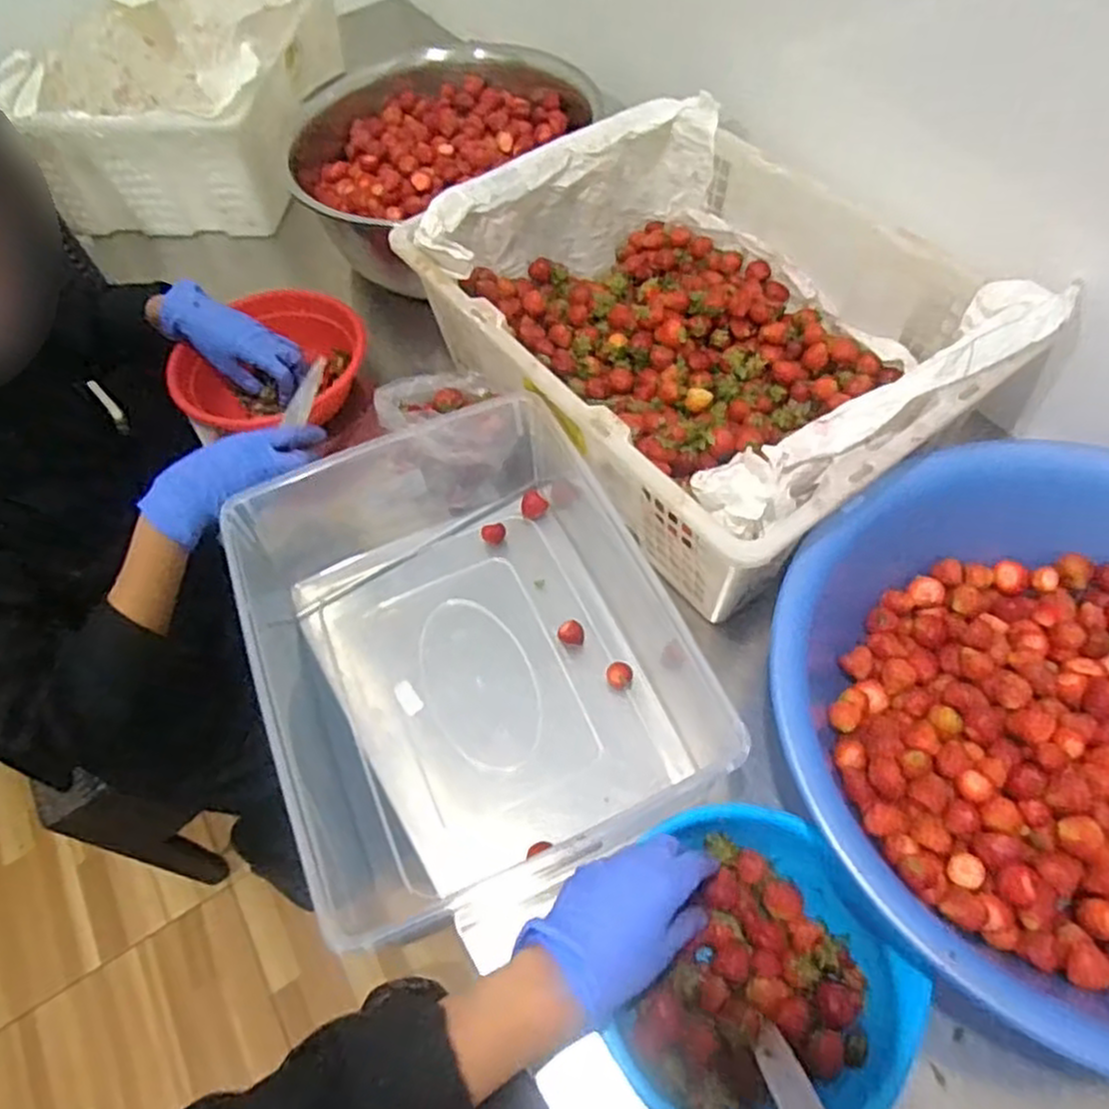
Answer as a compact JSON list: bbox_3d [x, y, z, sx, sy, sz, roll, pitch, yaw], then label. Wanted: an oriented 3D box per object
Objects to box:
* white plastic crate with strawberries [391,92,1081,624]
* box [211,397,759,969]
[{"bbox_3d":[0.128,-0.205,0.704,0.359,0.144,0.474,-35,61,-17],"label":"white plastic crate with strawberries"},{"bbox_3d":[-0.080,0.050,0.627,0.336,0.141,0.413,-21,58,-9],"label":"box"}]

